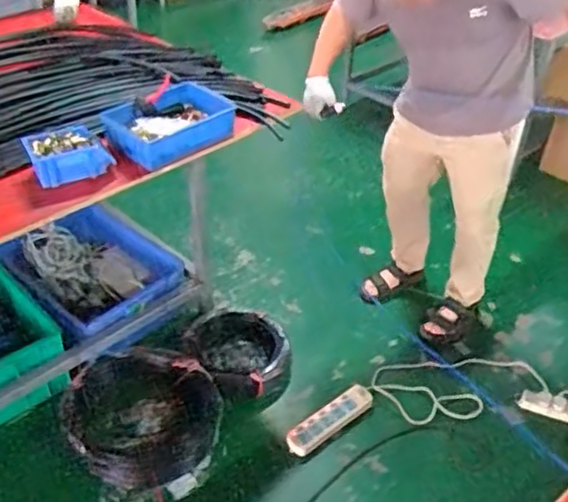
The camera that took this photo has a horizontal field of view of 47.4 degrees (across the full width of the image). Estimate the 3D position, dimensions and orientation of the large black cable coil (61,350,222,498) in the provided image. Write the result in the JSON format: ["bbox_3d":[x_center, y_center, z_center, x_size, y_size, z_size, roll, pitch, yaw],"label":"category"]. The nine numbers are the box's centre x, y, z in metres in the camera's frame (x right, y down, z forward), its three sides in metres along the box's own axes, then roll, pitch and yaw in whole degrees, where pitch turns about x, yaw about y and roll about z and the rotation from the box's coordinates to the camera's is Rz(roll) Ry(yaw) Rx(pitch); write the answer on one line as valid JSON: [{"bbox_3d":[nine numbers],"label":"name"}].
[{"bbox_3d":[-0.383,0.448,1.796,0.405,0.074,0.413,-21,43,-26],"label":"large black cable coil"}]

